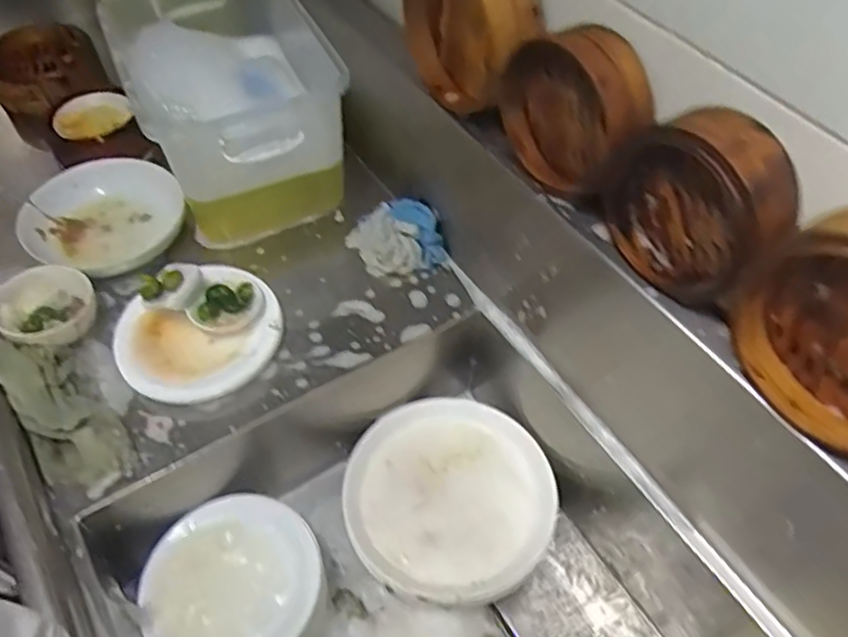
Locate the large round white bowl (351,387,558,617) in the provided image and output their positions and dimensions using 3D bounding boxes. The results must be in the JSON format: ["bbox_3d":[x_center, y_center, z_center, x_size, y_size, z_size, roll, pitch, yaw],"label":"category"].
[{"bbox_3d":[0.031,0.218,0.836,0.238,0.055,0.248,1,52,-1],"label":"large round white bowl"}]

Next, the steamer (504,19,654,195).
[{"bbox_3d":[0.134,-0.186,0.619,0.050,0.145,0.159,-28,58,-22],"label":"steamer"}]

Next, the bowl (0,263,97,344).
[{"bbox_3d":[-0.445,-0.010,0.801,0.105,0.040,0.102,1,52,-1],"label":"bowl"}]

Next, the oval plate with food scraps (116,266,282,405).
[{"bbox_3d":[-0.268,0.013,0.806,0.191,0.034,0.185,-29,58,-22],"label":"oval plate with food scraps"}]

